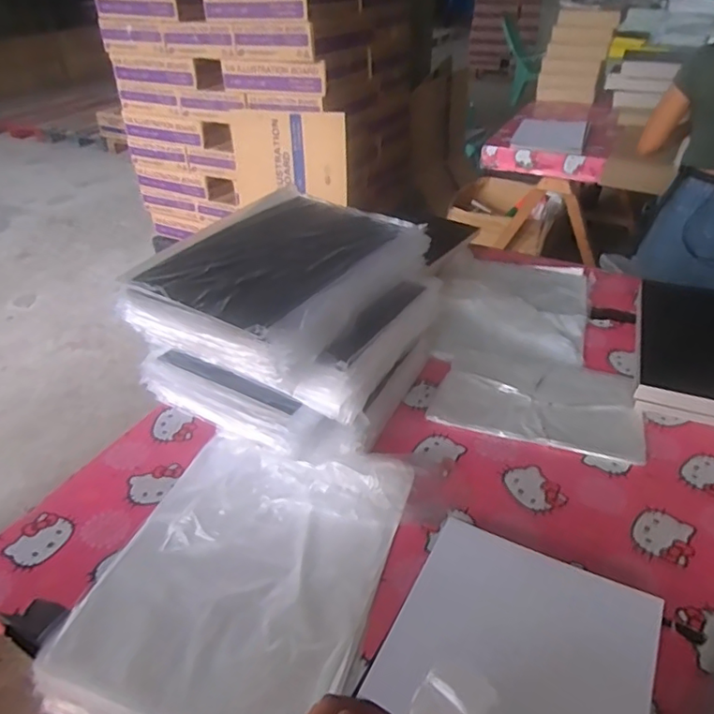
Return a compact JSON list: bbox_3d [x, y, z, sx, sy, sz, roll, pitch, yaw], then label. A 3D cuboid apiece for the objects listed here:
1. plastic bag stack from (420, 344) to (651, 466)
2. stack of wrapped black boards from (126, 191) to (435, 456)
[{"bbox_3d":[0.302,0.067,0.961,0.317,0.009,0.207,10,38,15],"label":"plastic bag stack"},{"bbox_3d":[-0.096,-0.055,0.929,0.367,0.262,0.396,18,41,24],"label":"stack of wrapped black boards"}]

